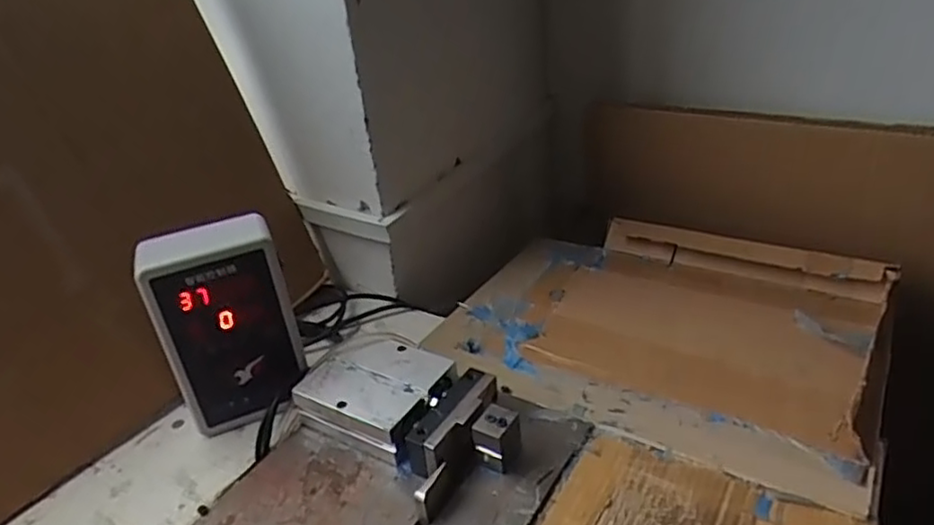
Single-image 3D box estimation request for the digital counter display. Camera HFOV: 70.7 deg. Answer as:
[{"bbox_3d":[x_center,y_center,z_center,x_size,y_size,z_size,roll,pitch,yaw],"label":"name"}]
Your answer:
[{"bbox_3d":[-0.207,0.055,0.584,0.107,0.178,0.060,-14,31,-12],"label":"digital counter display"}]

